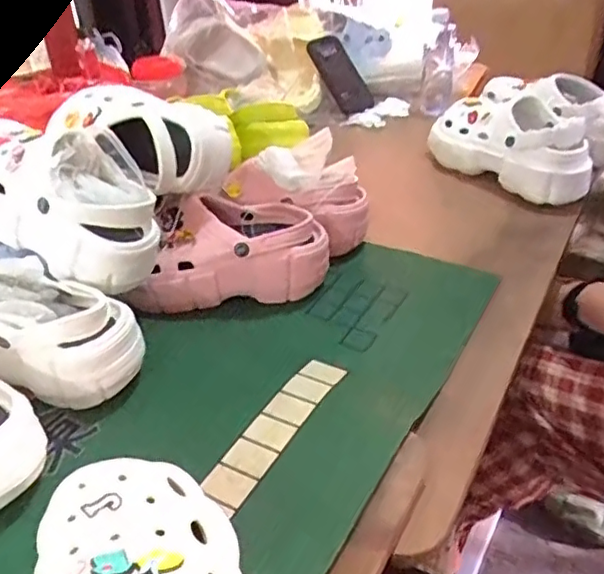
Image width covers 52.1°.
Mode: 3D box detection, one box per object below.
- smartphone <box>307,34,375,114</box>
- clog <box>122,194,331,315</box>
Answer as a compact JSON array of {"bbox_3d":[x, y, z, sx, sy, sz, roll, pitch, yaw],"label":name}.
[{"bbox_3d":[0.072,-0.402,1.168,0.070,0.166,0.021,-30,-6,-4],"label":"smartphone"},{"bbox_3d":[-0.078,-0.041,0.702,0.216,0.095,0.083,-7,33,-4],"label":"clog"}]

